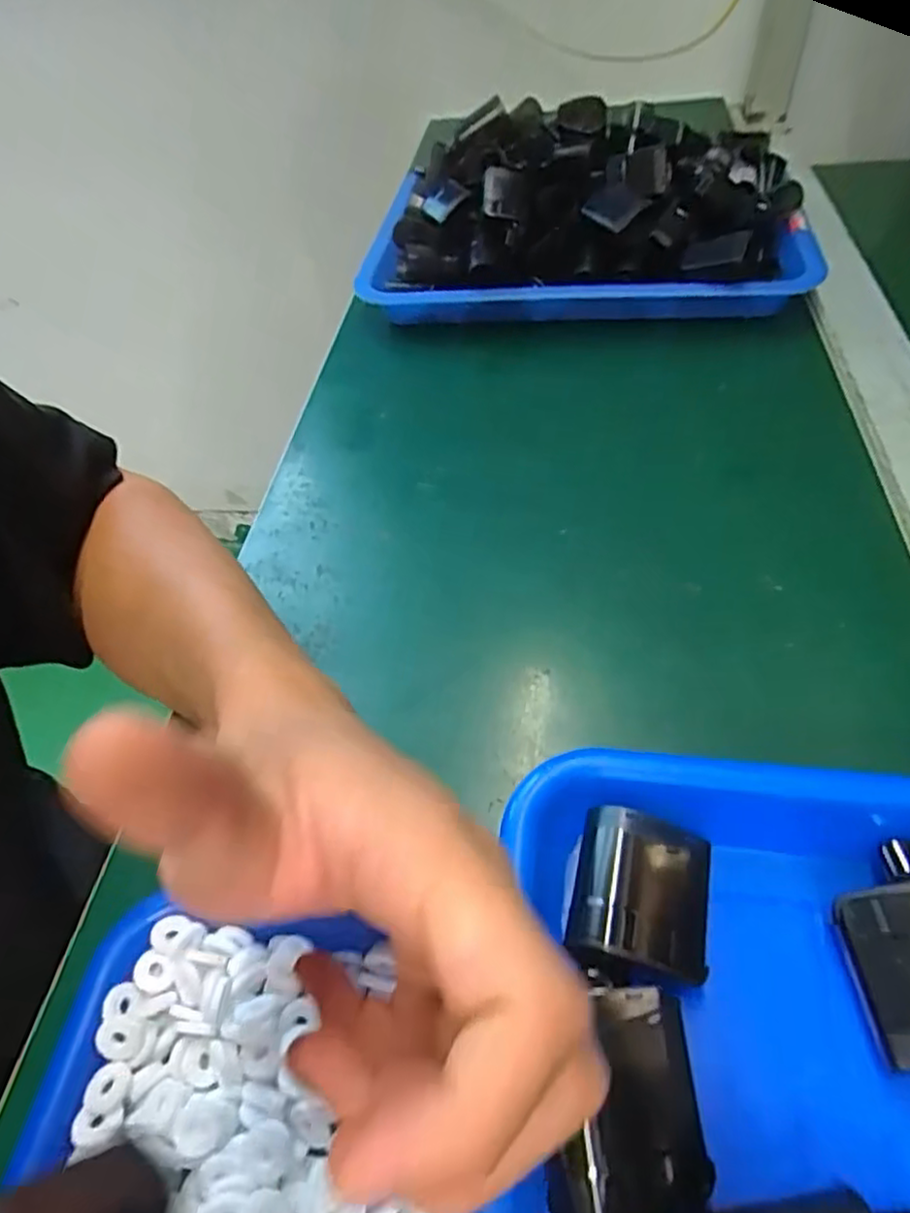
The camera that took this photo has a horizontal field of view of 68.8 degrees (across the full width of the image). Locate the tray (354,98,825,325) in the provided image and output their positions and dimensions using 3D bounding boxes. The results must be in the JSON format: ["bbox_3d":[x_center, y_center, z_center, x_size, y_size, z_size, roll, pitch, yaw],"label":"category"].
[{"bbox_3d":[0.095,-0.296,0.506,0.317,0.098,0.222,4,51,11],"label":"tray"}]

